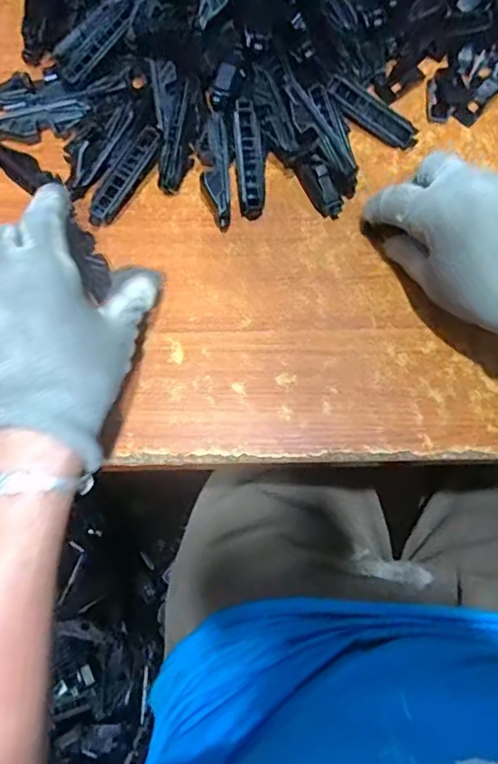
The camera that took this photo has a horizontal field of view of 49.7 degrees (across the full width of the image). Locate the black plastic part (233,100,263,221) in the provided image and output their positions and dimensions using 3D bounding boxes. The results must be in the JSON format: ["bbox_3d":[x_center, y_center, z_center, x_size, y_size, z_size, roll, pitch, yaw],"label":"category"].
[{"bbox_3d":[-0.001,-0.157,0.381,0.019,0.009,0.078,-5,99,-2],"label":"black plastic part"}]

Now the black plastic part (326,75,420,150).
[{"bbox_3d":[0.091,-0.201,0.400,0.074,0.015,0.015,36,77,8],"label":"black plastic part"}]

